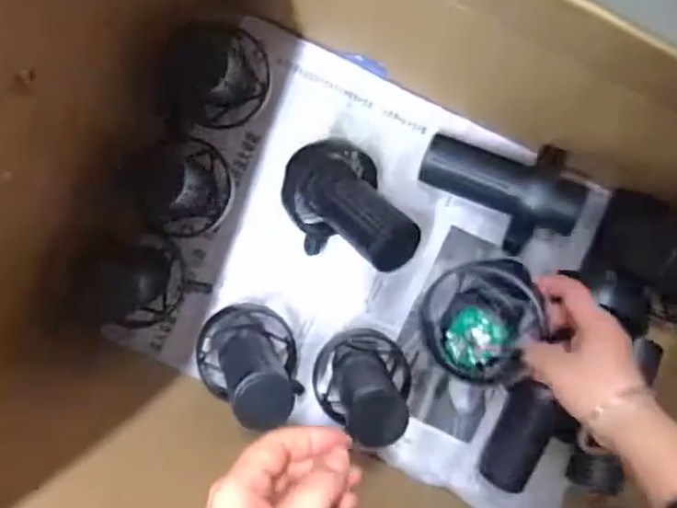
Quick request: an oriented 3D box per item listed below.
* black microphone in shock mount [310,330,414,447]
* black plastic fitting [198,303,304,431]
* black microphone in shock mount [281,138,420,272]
[{"bbox_3d":[0.022,0.121,0.657,0.096,0.160,0.081,-15,95,0],"label":"black microphone in shock mount"},{"bbox_3d":[-0.087,0.101,0.655,0.107,0.167,0.087,9,95,-2],"label":"black plastic fitting"},{"bbox_3d":[0.005,-0.044,0.658,0.101,0.129,0.136,-35,95,2],"label":"black microphone in shock mount"}]

